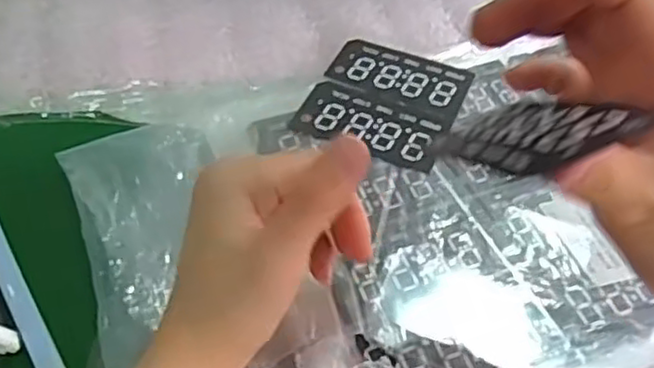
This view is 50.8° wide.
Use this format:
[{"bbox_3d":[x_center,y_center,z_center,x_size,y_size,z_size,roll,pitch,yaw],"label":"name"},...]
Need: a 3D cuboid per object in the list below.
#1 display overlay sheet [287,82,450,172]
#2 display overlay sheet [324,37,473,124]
[{"bbox_3d":[0.027,-0.037,0.431,0.089,0.004,0.048,20,54,12],"label":"display overlay sheet"},{"bbox_3d":[0.049,-0.072,0.461,0.091,0.004,0.053,21,51,15],"label":"display overlay sheet"}]

